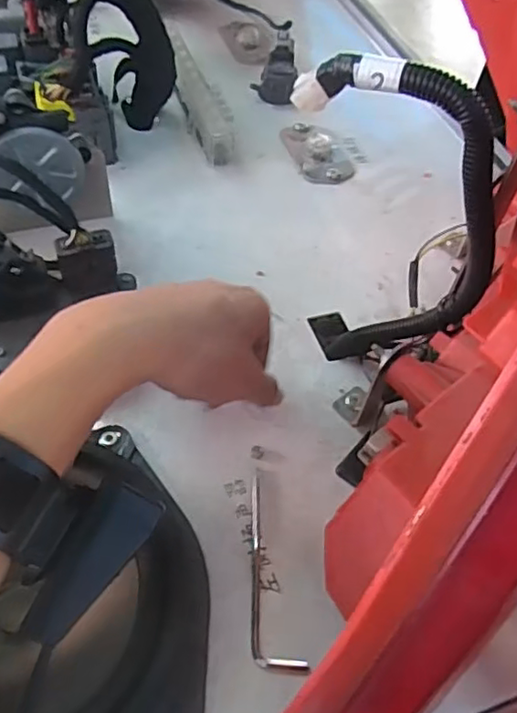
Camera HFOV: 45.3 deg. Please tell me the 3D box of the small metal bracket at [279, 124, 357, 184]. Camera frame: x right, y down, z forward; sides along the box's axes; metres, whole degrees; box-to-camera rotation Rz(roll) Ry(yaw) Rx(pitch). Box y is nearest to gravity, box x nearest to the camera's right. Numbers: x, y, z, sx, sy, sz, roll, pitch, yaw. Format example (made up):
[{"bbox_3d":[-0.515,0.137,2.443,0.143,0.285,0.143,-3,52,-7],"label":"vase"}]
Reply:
[{"bbox_3d":[0.052,-0.187,0.554,0.046,0.011,0.083,-18,57,-17],"label":"small metal bracket"}]

